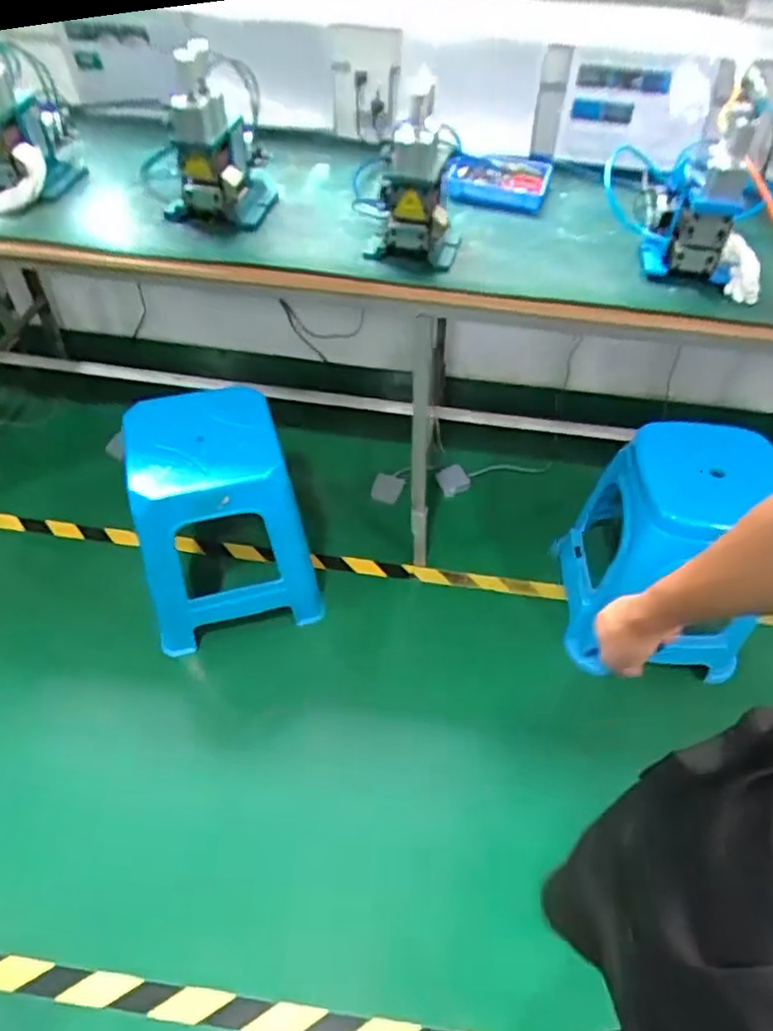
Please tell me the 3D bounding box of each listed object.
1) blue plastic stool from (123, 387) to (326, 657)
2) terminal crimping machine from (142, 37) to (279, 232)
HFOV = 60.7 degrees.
[{"bbox_3d":[-0.361,-0.019,1.426,0.343,0.422,0.352,-13,50,-15],"label":"blue plastic stool"},{"bbox_3d":[-0.331,-0.690,1.181,0.224,0.275,0.280,-7,48,-10],"label":"terminal crimping machine"}]

